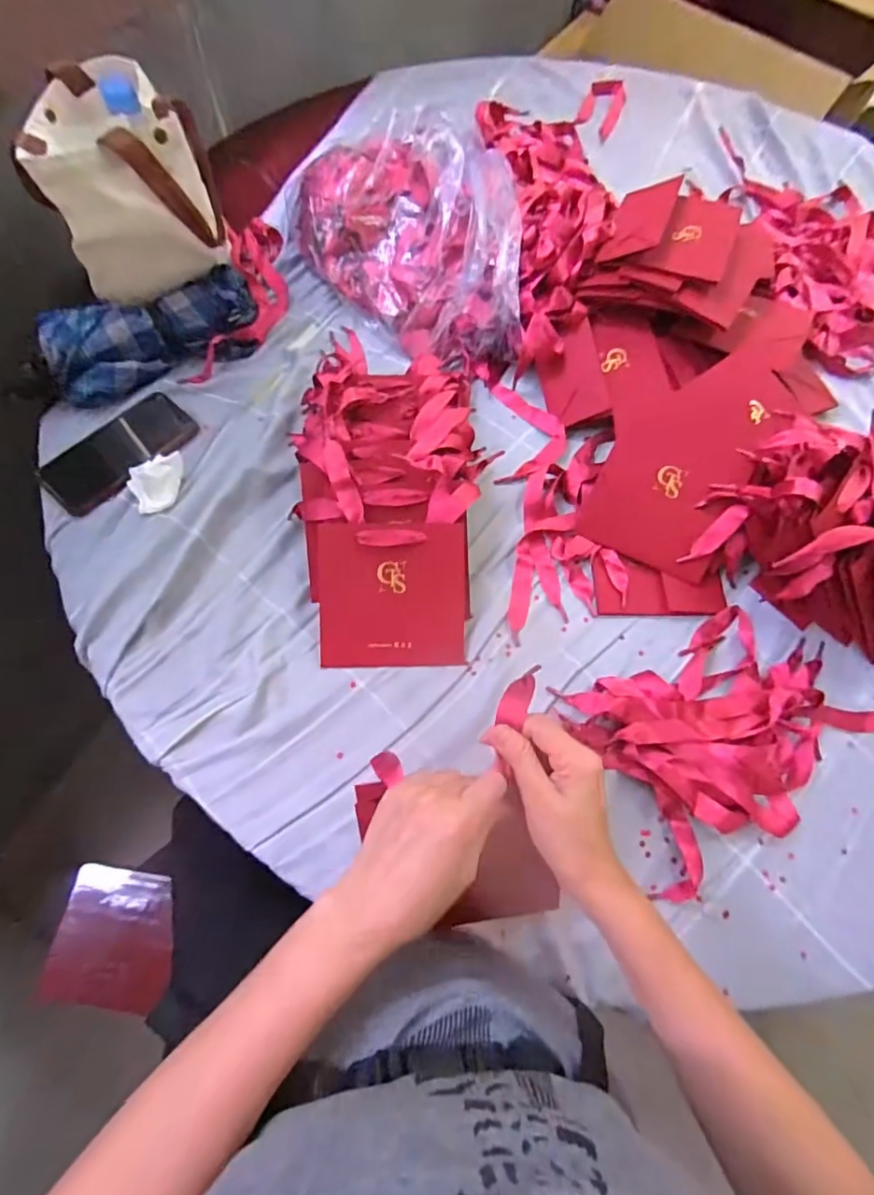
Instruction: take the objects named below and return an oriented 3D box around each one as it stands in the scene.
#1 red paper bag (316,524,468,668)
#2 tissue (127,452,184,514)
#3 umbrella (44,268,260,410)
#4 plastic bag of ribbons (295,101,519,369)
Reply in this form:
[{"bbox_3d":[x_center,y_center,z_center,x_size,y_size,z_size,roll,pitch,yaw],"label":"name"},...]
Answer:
[{"bbox_3d":[-0.043,-0.002,0.513,0.138,0.006,0.138,-1,96,-4],"label":"red paper bag"},{"bbox_3d":[-0.297,-0.122,0.562,0.062,0.031,0.049,-20,71,-11],"label":"tissue"},{"bbox_3d":[-0.325,-0.300,0.614,0.241,0.071,0.085,-30,74,-14],"label":"umbrella"},{"bbox_3d":[-0.040,-0.445,0.653,0.264,0.118,0.320,-6,69,-6],"label":"plastic bag of ribbons"}]

